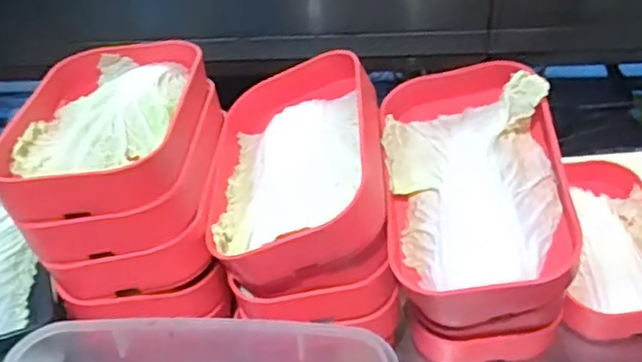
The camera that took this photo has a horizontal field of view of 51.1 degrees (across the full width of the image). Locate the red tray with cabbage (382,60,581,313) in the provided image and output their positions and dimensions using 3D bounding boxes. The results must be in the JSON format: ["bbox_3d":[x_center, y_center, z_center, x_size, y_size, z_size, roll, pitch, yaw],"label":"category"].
[{"bbox_3d":[0.111,-0.005,0.490,0.126,0.052,0.208,-9,55,14],"label":"red tray with cabbage"}]

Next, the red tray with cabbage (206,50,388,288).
[{"bbox_3d":[-0.014,-0.017,0.499,0.131,0.046,0.190,-25,44,19],"label":"red tray with cabbage"}]

